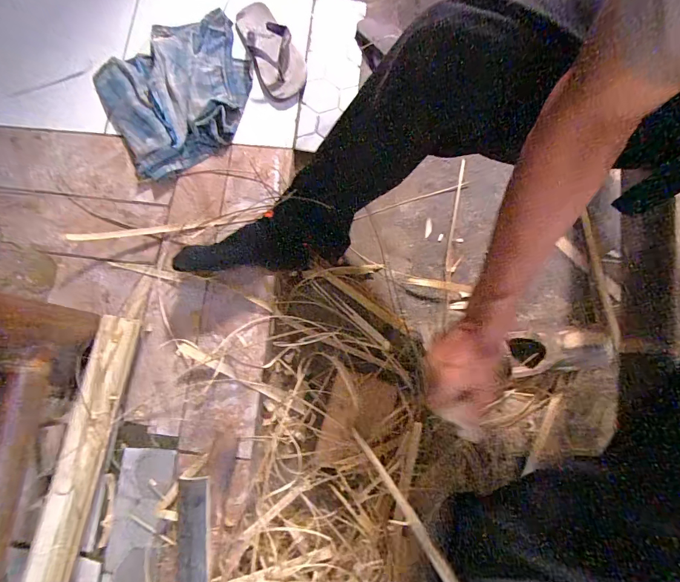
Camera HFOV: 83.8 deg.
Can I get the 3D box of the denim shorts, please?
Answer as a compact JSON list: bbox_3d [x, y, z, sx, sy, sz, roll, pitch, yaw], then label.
[{"bbox_3d":[-0.328,-0.415,0.796,0.313,0.062,0.304,-30,78,-4],"label":"denim shorts"}]

